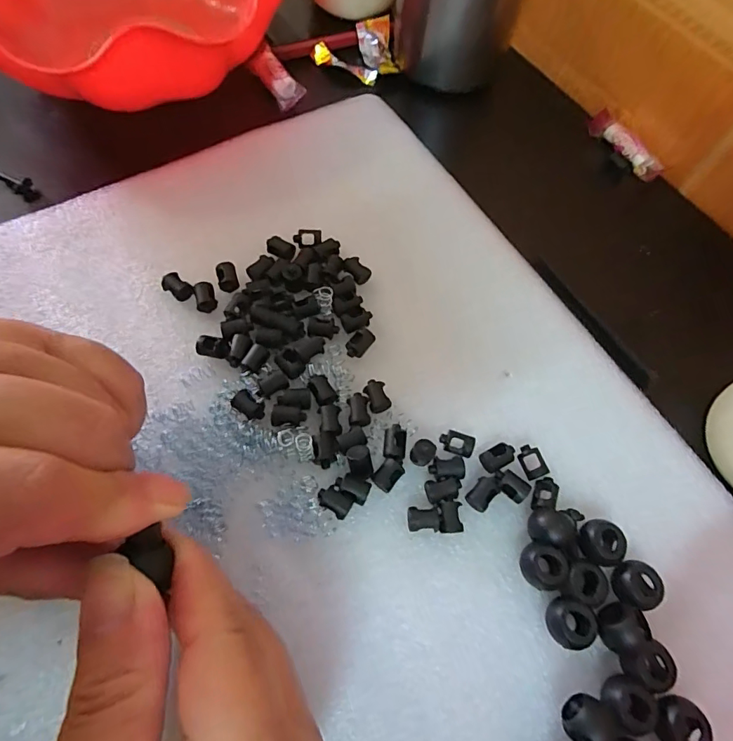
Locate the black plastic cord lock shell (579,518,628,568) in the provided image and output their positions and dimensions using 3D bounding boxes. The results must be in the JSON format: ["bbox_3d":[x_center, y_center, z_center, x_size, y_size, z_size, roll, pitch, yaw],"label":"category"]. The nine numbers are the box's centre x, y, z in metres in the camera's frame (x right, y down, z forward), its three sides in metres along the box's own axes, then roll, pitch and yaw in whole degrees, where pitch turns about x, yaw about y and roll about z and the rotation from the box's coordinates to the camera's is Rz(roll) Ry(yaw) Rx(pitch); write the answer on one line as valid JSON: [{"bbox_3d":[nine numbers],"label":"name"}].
[{"bbox_3d":[0.096,0.071,0.189,0.015,0.011,0.017,3,66,-2],"label":"black plastic cord lock shell"}]

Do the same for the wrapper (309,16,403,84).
[{"bbox_3d":[-0.008,-0.218,0.317,0.055,0.021,0.043,-14,68,-9],"label":"wrapper"}]

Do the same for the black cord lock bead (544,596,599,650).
[{"bbox_3d":[0.077,0.096,0.177,0.015,0.015,0.017,-14,68,-9],"label":"black cord lock bead"}]

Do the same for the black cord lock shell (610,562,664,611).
[{"bbox_3d":[0.106,0.084,0.181,0.018,0.013,0.017,4,66,-1],"label":"black cord lock shell"}]

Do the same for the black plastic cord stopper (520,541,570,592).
[{"bbox_3d":[0.070,0.078,0.184,0.015,0.014,0.018,-5,67,-5],"label":"black plastic cord stopper"}]

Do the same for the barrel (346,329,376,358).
[{"bbox_3d":[-0.003,-0.013,0.220,0.009,0.006,0.014,38,70,13],"label":"barrel"}]

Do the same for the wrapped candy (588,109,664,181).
[{"bbox_3d":[0.167,-0.145,0.297,0.014,0.011,0.056,-35,72,-16],"label":"wrapped candy"}]

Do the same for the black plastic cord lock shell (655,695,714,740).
[{"bbox_3d":[0.113,0.127,0.165,0.016,0.012,0.017,18,67,5],"label":"black plastic cord lock shell"}]

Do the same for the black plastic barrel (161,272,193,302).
[{"bbox_3d":[-0.093,-0.040,0.227,0.014,0.009,0.009,38,70,13],"label":"black plastic barrel"}]

